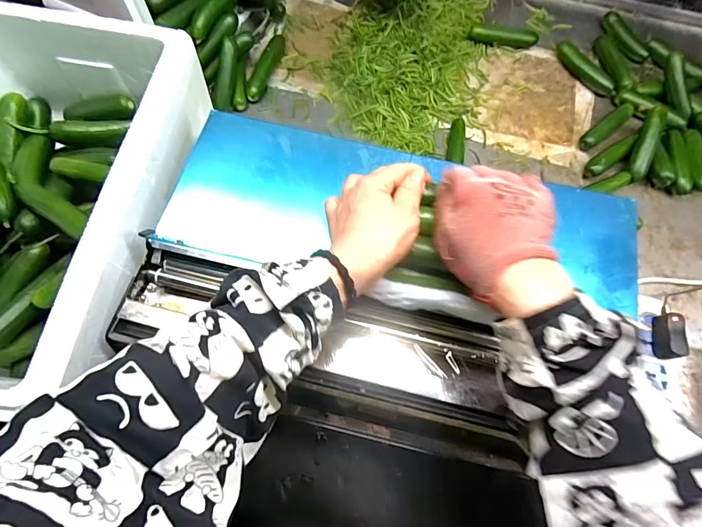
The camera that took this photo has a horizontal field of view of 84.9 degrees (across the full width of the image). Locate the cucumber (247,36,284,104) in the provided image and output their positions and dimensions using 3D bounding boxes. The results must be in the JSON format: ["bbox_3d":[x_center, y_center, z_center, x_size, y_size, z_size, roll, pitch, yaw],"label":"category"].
[{"bbox_3d":[-0.150,-0.339,0.673,0.028,0.029,0.130,17,73,3],"label":"cucumber"}]

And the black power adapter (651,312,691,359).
[{"bbox_3d":[0.410,0.092,0.494,0.020,0.036,0.056,10,73,1],"label":"black power adapter"}]

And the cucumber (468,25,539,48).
[{"bbox_3d":[0.280,-0.417,0.707,0.122,0.030,0.025,10,73,1],"label":"cucumber"}]

